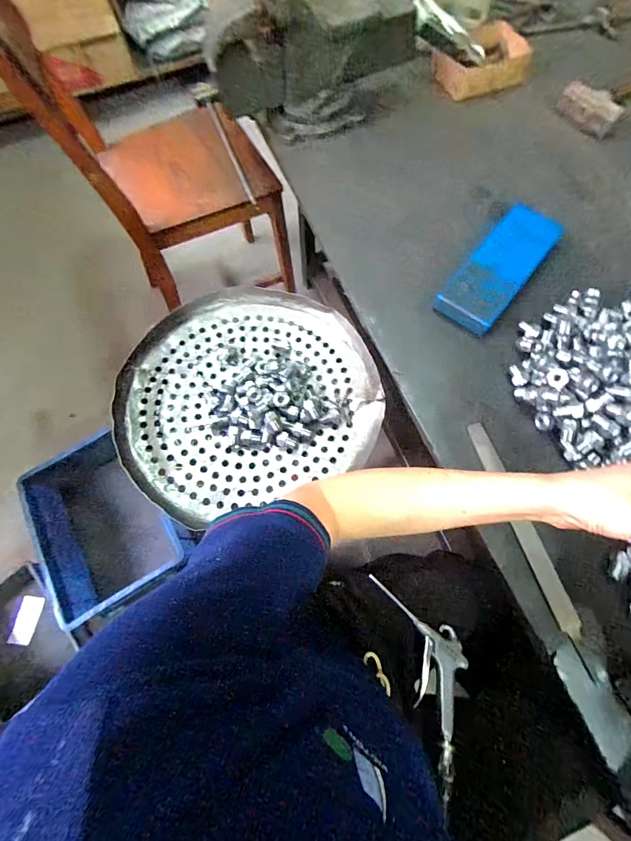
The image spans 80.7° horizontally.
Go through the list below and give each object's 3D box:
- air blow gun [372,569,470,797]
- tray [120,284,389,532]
[{"bbox_3d":[0.151,0.336,0.499,0.111,0.024,0.234,-4,53,-1],"label":"air blow gun"},{"bbox_3d":[-0.114,-0.058,0.574,0.390,0.039,0.344,-21,70,-7],"label":"tray"}]

